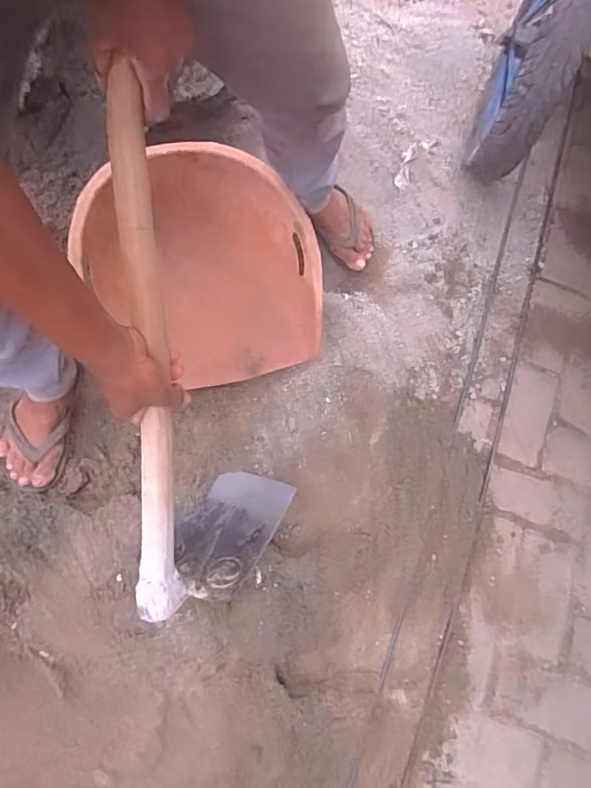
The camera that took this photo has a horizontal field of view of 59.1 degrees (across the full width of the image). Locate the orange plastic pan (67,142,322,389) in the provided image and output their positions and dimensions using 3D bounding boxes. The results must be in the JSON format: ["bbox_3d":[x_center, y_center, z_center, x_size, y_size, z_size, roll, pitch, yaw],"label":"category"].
[{"bbox_3d":[-0.183,-0.236,0.967,0.435,0.207,0.403,-15,75,-8],"label":"orange plastic pan"}]

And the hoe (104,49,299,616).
[{"bbox_3d":[-0.135,-0.034,0.638,0.196,0.593,0.223,-9,27,-6],"label":"hoe"}]

